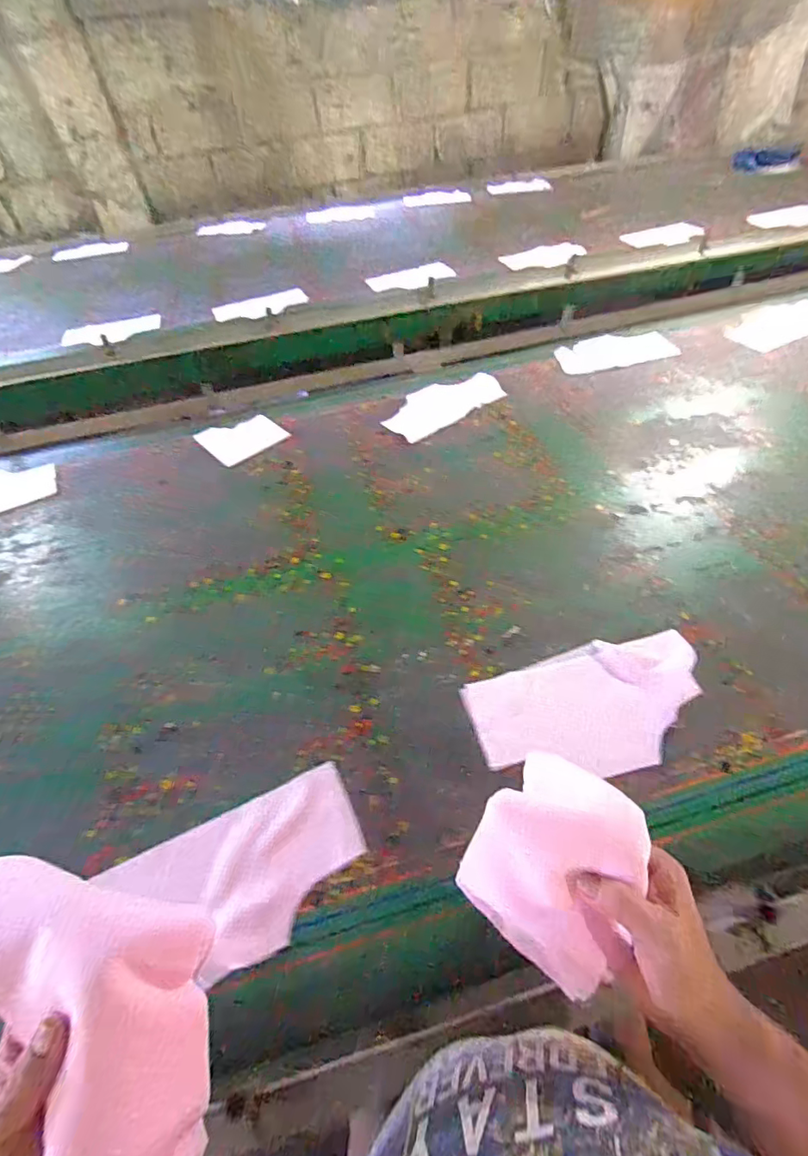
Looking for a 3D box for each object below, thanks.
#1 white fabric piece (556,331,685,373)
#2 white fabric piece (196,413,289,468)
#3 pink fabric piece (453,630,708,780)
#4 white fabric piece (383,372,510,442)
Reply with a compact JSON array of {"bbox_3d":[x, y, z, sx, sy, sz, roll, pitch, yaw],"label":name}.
[{"bbox_3d":[0.538,-0.586,1.276,0.301,0.011,0.164,-14,51,-7],"label":"white fabric piece"},{"bbox_3d":[-0.380,-0.332,1.159,0.169,0.008,0.150,-35,60,-21],"label":"white fabric piece"},{"bbox_3d":[0.258,0.174,0.677,0.323,0.020,0.174,-17,51,-9],"label":"pink fabric piece"},{"bbox_3d":[0.092,-0.420,1.182,0.319,0.007,0.162,-31,55,-19],"label":"white fabric piece"}]

